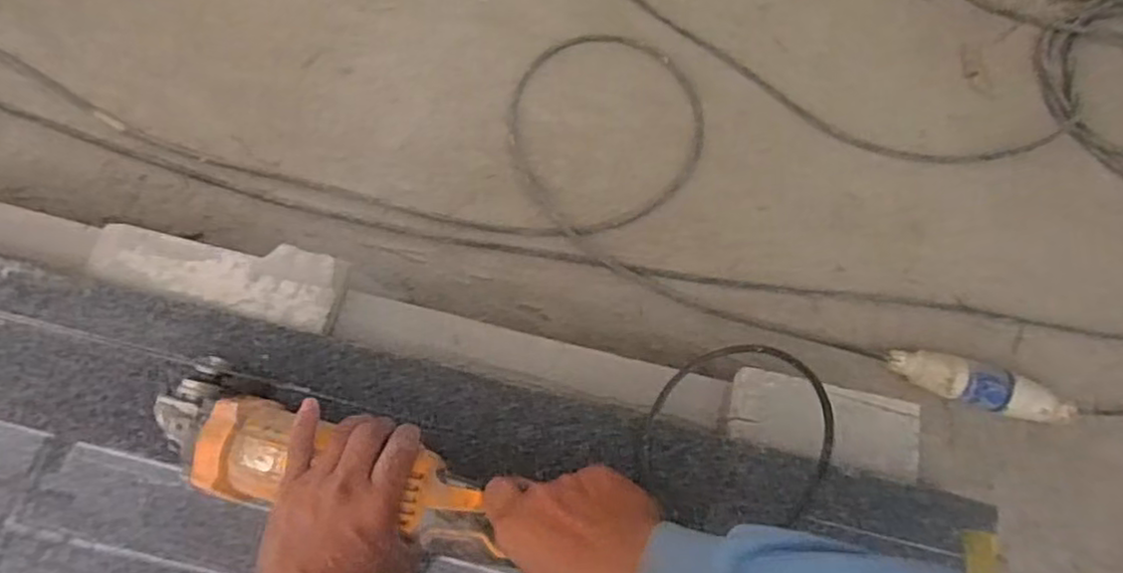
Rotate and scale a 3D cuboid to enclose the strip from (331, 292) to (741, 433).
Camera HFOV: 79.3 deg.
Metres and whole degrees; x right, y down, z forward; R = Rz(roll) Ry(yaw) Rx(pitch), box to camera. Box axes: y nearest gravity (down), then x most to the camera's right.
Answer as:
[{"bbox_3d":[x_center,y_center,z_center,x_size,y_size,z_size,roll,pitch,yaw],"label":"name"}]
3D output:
[{"bbox_3d":[-0.027,0.068,0.641,0.370,0.025,0.053,13,74,3],"label":"strip"}]

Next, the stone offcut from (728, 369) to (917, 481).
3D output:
[{"bbox_3d":[0.233,0.120,0.597,0.163,0.017,0.070,12,73,3],"label":"stone offcut"}]

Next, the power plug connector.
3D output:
[{"bbox_3d":[0.466,0.113,0.753,0.198,0.043,0.044,17,73,4],"label":"power plug connector"}]

